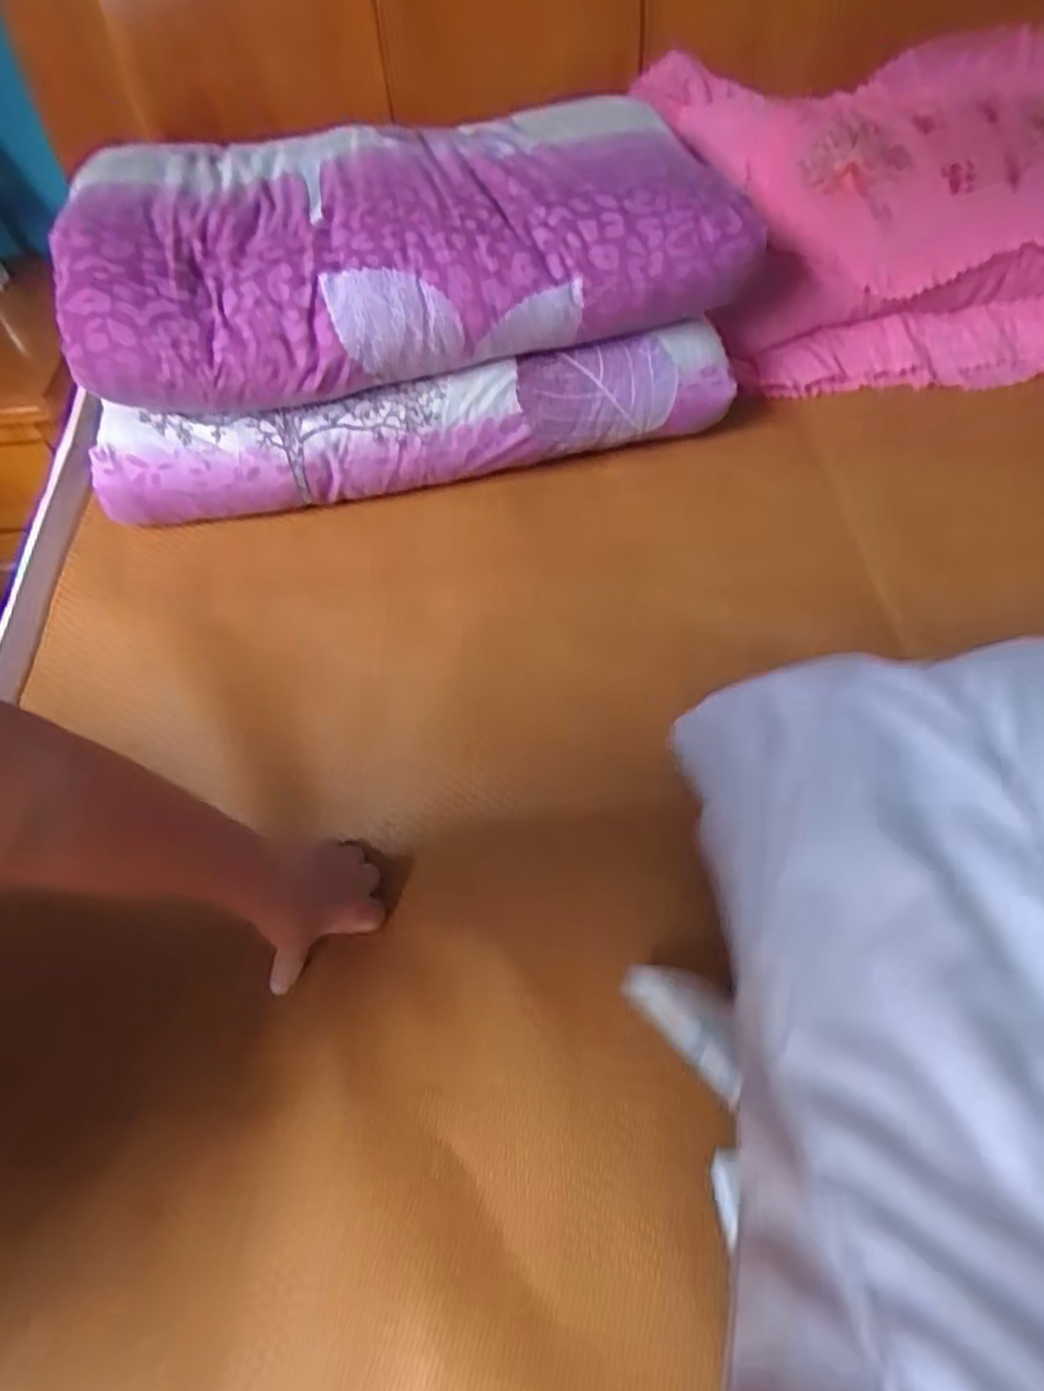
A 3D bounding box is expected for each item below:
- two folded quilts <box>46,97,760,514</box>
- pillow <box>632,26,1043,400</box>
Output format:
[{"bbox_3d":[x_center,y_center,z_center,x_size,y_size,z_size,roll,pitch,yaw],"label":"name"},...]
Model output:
[{"bbox_3d":[-0.121,-0.397,0.792,0.607,0.244,0.332,-9,58,-4],"label":"two folded quilts"},{"bbox_3d":[0.503,-0.587,0.897,0.640,0.189,0.438,-7,58,-3],"label":"pillow"}]

